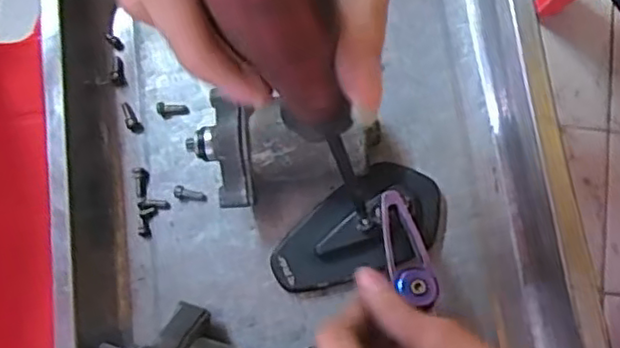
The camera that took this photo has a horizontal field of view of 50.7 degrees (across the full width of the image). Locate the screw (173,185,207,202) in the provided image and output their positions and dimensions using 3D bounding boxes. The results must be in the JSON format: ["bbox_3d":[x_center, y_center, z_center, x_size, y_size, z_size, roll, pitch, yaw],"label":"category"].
[{"bbox_3d":[-0.077,0.013,0.414,0.022,0.007,0.009,17,80,4],"label":"screw"}]

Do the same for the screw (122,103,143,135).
[{"bbox_3d":[-0.118,-0.037,0.428,0.009,0.006,0.023,-35,81,-5],"label":"screw"}]

